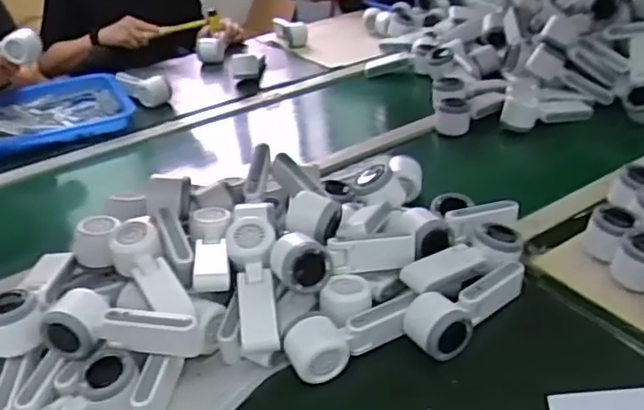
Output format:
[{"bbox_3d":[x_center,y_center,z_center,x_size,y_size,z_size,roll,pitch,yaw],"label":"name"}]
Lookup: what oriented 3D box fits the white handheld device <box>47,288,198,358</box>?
[{"bbox_3d":[-0.209,0.129,0.685,0.167,0.057,0.049,2,32,11],"label":"white handheld device"}]

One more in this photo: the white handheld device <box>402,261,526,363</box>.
[{"bbox_3d":[0.168,0.117,0.726,0.161,0.051,0.057,-20,35,-23],"label":"white handheld device"}]

